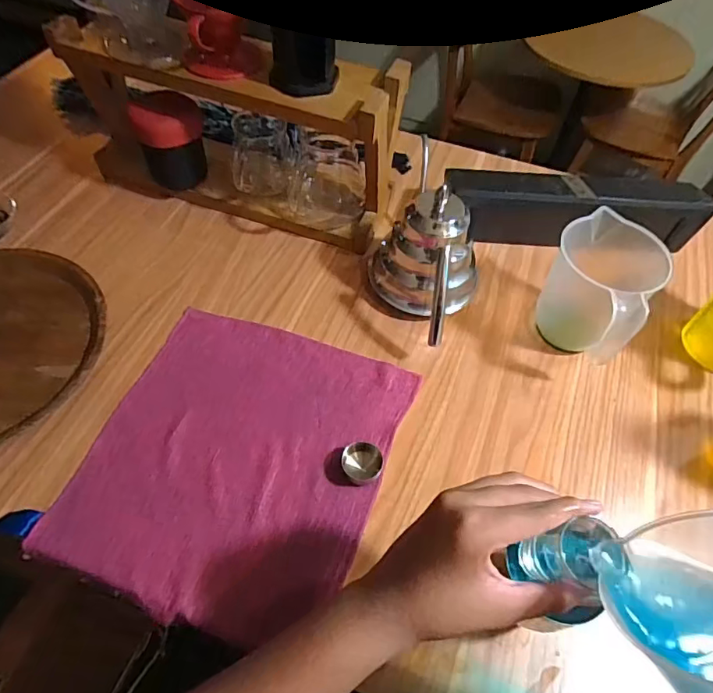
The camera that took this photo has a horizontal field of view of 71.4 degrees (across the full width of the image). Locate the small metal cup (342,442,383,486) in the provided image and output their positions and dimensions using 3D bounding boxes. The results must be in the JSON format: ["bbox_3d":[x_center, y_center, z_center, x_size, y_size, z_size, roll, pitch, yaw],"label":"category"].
[{"bbox_3d":[0.005,0.122,0.514,0.041,0.027,0.036,17,58,7],"label":"small metal cup"}]

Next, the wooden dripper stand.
[{"bbox_3d":[-0.164,-0.286,0.664,0.428,0.205,0.117,15,56,7],"label":"wooden dripper stand"}]

